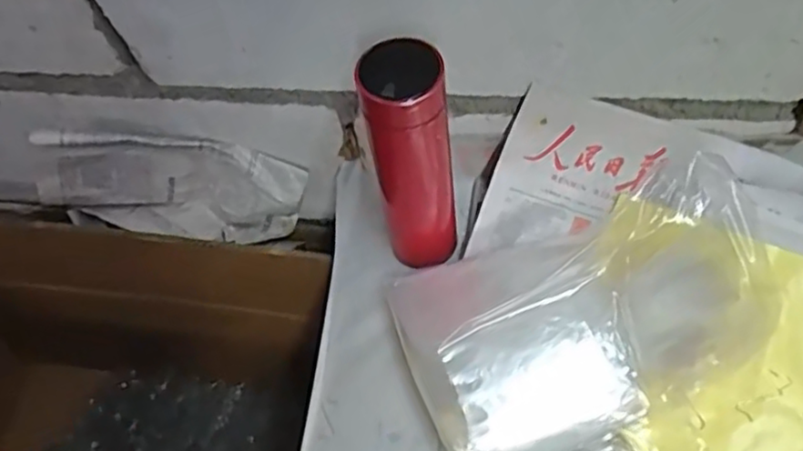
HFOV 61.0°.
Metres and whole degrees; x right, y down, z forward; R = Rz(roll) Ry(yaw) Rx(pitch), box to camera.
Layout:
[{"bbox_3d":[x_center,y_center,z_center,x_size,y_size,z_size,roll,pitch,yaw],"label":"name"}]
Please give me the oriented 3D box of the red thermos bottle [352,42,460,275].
[{"bbox_3d":[0.010,-0.047,0.571,0.063,0.219,0.057,-8,55,0],"label":"red thermos bottle"}]

